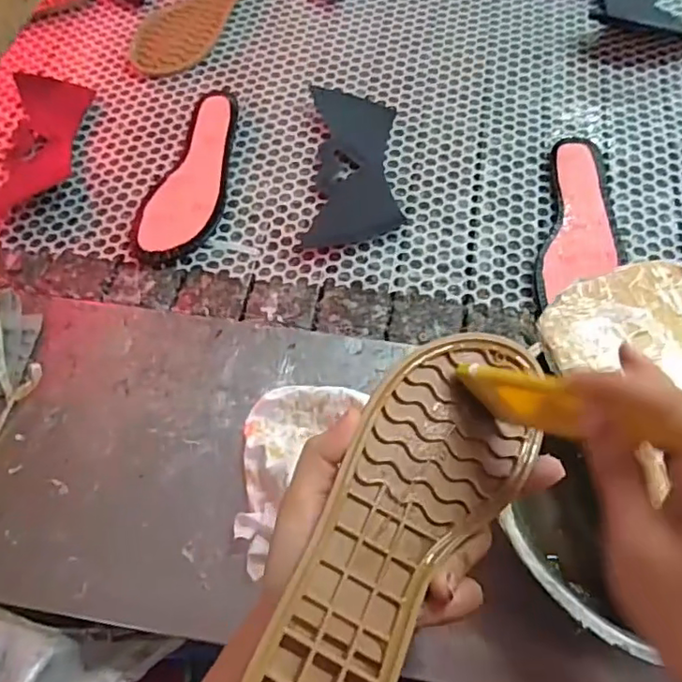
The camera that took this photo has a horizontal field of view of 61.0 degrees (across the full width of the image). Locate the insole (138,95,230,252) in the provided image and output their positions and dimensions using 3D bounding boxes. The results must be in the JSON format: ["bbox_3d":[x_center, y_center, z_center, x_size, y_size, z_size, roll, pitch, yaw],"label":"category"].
[{"bbox_3d":[-0.151,-0.173,0.595,0.063,0.016,0.202,9,63,6],"label":"insole"}]

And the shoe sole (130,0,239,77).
[{"bbox_3d":[-0.184,-0.415,0.724,0.097,0.012,0.237,12,63,8],"label":"shoe sole"}]

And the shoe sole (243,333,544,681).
[{"bbox_3d":[0.032,0.084,0.273,0.078,0.021,0.236,25,57,14],"label":"shoe sole"}]

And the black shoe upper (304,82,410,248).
[{"bbox_3d":[0.015,-0.183,0.601,0.089,0.009,0.205,1,62,2],"label":"black shoe upper"}]

